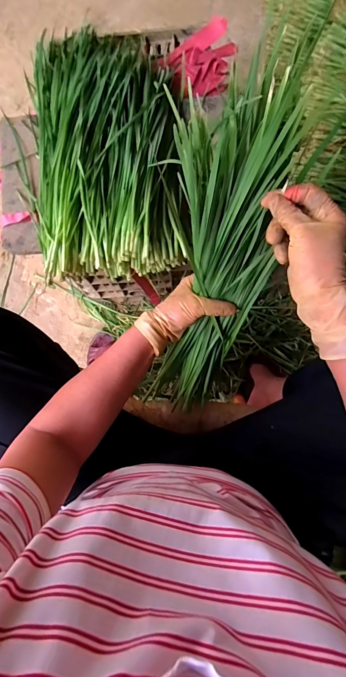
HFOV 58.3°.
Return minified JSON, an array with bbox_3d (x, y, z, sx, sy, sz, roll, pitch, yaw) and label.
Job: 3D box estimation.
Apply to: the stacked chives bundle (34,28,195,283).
[{"bbox_3d":[-0.108,-0.322,0.512,0.252,0.071,0.437,-3,79,2],"label":"stacked chives bundle"}]

